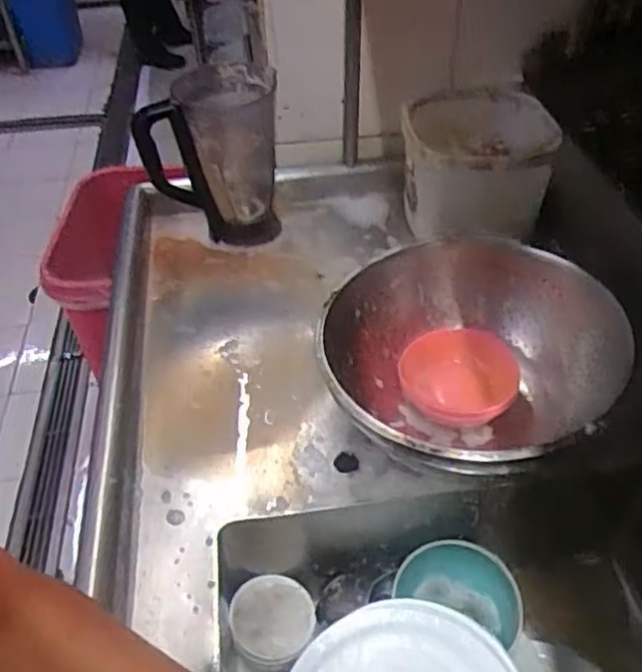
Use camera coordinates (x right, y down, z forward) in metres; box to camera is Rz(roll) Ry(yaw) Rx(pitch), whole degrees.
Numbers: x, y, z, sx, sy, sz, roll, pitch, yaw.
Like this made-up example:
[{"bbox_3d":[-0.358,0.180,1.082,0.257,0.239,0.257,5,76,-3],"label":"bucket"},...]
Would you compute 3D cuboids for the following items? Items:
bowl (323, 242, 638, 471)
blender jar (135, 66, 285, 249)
[{"bbox_3d":[0.152,0.040,0.792,0.313,0.150,0.330,-1,44,1],"label":"bowl"},{"bbox_3d":[-0.154,-0.264,1.054,0.180,0.244,0.154,8,45,10],"label":"blender jar"}]

